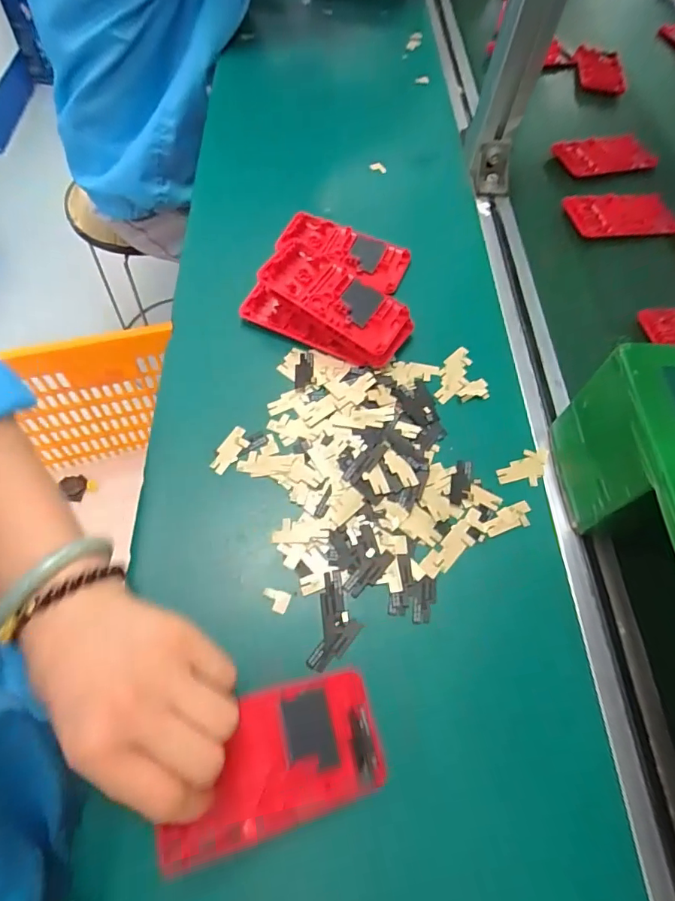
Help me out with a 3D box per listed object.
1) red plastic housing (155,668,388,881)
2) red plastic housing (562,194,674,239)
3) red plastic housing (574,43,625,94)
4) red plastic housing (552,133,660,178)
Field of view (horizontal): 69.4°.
[{"bbox_3d":[-0.031,0.163,0.260,0.122,0.009,0.063,0,60,-31],"label":"red plastic housing"},{"bbox_3d":[0.308,-0.253,0.525,0.114,0.011,0.060,-2,62,-6],"label":"red plastic housing"},{"bbox_3d":[0.358,-0.523,0.669,0.062,0.014,0.094,3,62,-1],"label":"red plastic housing"},{"bbox_3d":[0.313,-0.350,0.577,0.112,0.015,0.062,-10,63,-10],"label":"red plastic housing"}]

